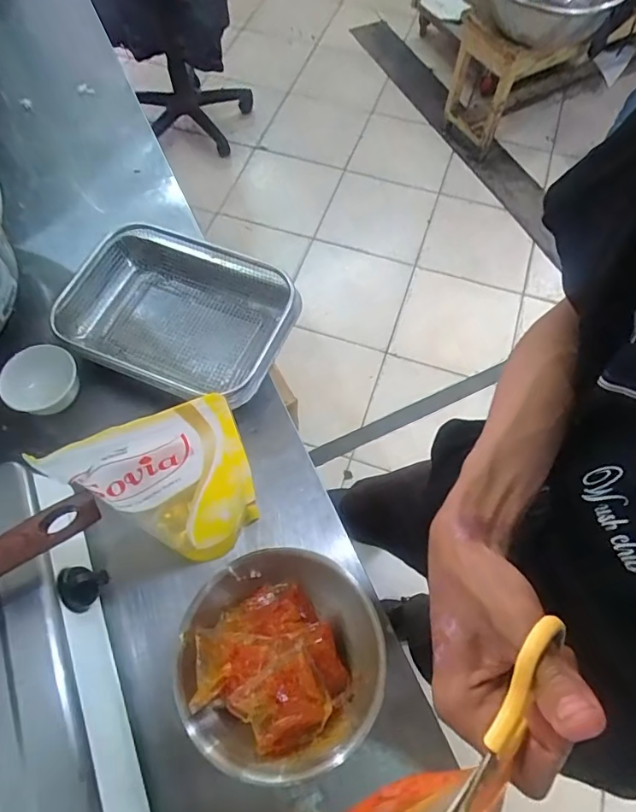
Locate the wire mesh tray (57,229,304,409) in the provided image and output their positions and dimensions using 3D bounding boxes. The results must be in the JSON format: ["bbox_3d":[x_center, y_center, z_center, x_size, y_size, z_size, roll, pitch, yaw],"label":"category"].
[{"bbox_3d":[-0.185,-0.124,0.680,0.297,0.066,0.205,19,66,9],"label":"wire mesh tray"}]

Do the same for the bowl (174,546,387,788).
[{"bbox_3d":[-0.035,0.245,0.499,0.189,0.086,0.193,0,64,0],"label":"bowl"}]

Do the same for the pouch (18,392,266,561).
[{"bbox_3d":[-0.130,0.085,0.468,0.143,0.244,0.066,-22,66,-10],"label":"pouch"}]

